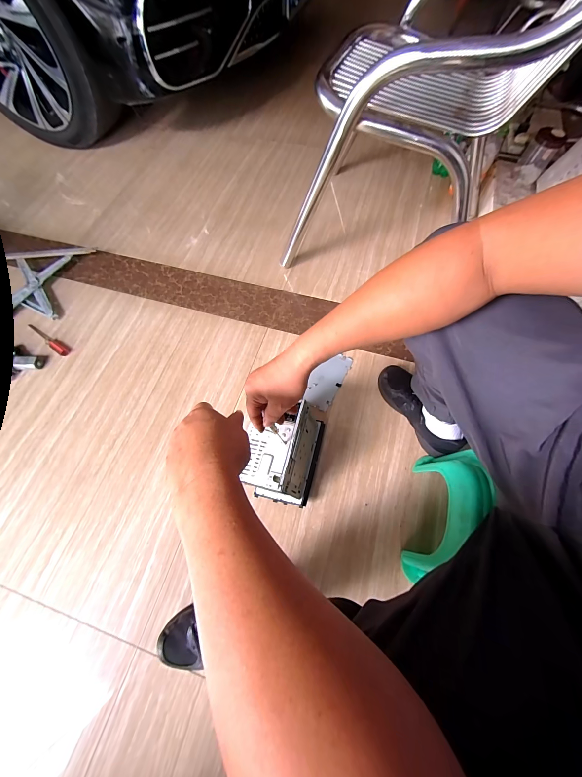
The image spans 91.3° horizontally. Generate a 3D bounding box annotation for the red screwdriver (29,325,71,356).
[{"bbox_3d":[-0.762,-0.158,0.887,0.186,0.021,0.031,31,71,15],"label":"red screwdriver"}]

